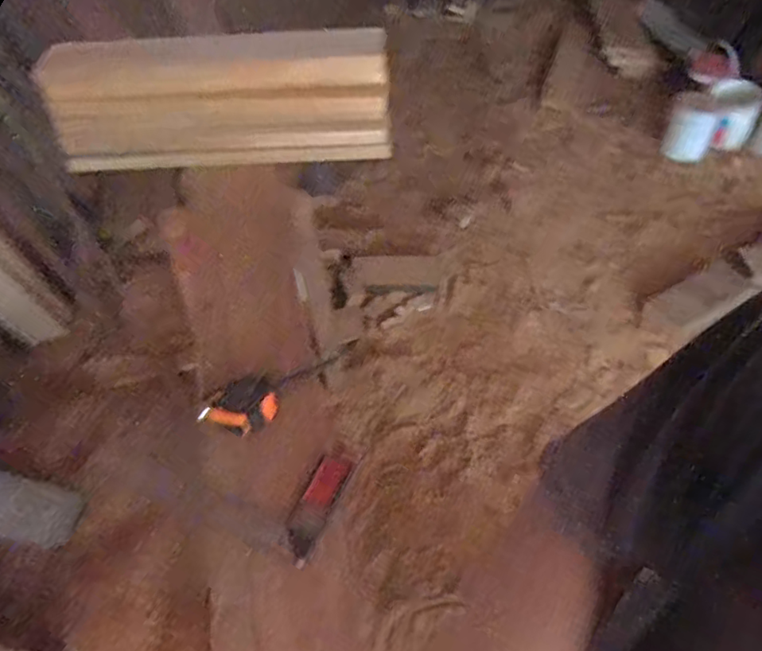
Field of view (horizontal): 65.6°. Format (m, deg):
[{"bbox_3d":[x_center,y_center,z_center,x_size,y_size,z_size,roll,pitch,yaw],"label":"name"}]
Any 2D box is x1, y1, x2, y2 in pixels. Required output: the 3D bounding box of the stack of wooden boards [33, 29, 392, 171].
[{"bbox_3d":[-0.272,-0.373,1.003,0.559,0.218,0.069,-6,50,0],"label":"stack of wooden boards"}]

